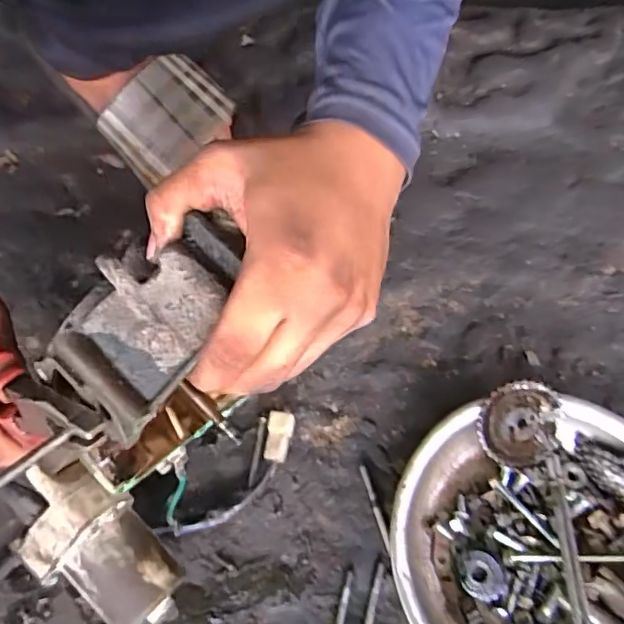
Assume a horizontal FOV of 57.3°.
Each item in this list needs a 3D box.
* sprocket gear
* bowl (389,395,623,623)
[{"bbox_3d":[0.151,0.083,0.417,0.058,0.008,0.059,0,95,2],"label":"sprocket gear"},{"bbox_3d":[0.160,0.165,0.385,0.205,0.044,0.196,1,64,-2],"label":"bowl"}]

